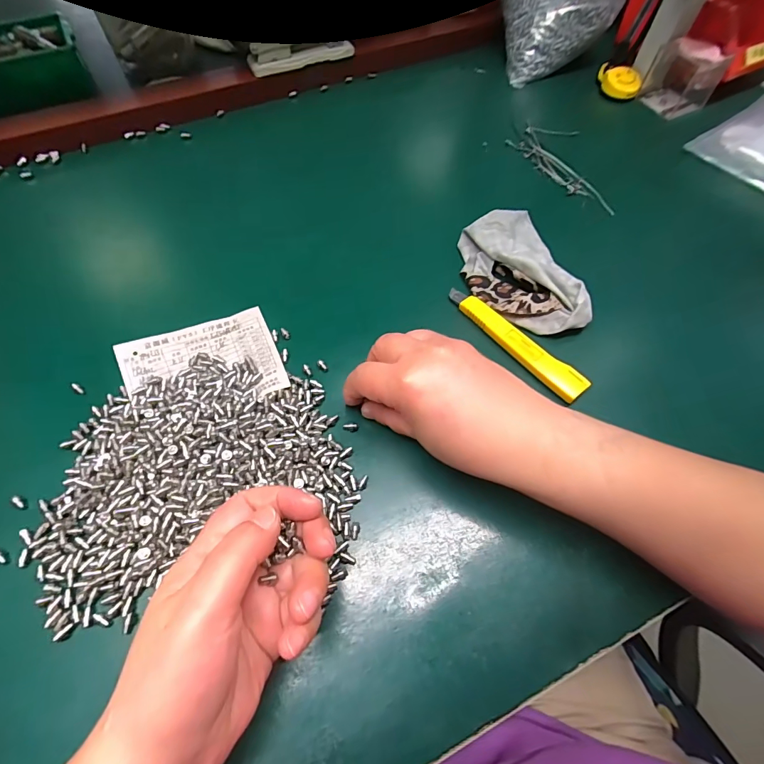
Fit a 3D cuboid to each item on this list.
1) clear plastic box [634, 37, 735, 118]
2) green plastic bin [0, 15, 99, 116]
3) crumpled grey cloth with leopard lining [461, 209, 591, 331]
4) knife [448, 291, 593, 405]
[{"bbox_3d":[0.346,-0.354,0.474,0.058,0.060,0.069,-33,67,-18],"label":"clear plastic box"},{"bbox_3d":[-0.414,-0.353,0.460,0.146,0.055,0.095,-33,67,-18],"label":"green plastic bin"},{"bbox_3d":[0.115,-0.093,0.339,0.081,0.022,0.123,-14,63,-9],"label":"crumpled grey cloth with leopard lining"},{"bbox_3d":[0.099,-0.034,0.311,0.021,0.008,0.126,-38,69,-20],"label":"knife"}]

